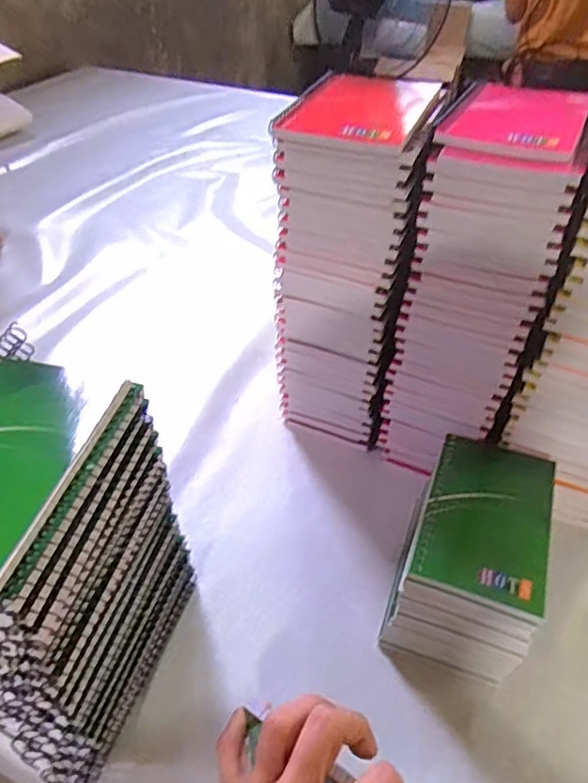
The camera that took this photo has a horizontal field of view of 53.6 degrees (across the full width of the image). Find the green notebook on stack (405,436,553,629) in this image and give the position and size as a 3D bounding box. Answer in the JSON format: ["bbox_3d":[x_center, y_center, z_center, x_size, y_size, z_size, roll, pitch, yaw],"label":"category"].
[{"bbox_3d":[0.132,0.082,0.396,0.080,0.012,0.131,14,45,17],"label":"green notebook on stack"}]

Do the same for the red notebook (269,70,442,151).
[{"bbox_3d":[0.052,-0.202,0.408,0.085,0.017,0.159,14,45,16],"label":"red notebook"}]

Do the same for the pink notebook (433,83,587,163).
[{"bbox_3d":[0.145,-0.176,0.375,0.079,0.009,0.101,17,46,20],"label":"pink notebook"}]

